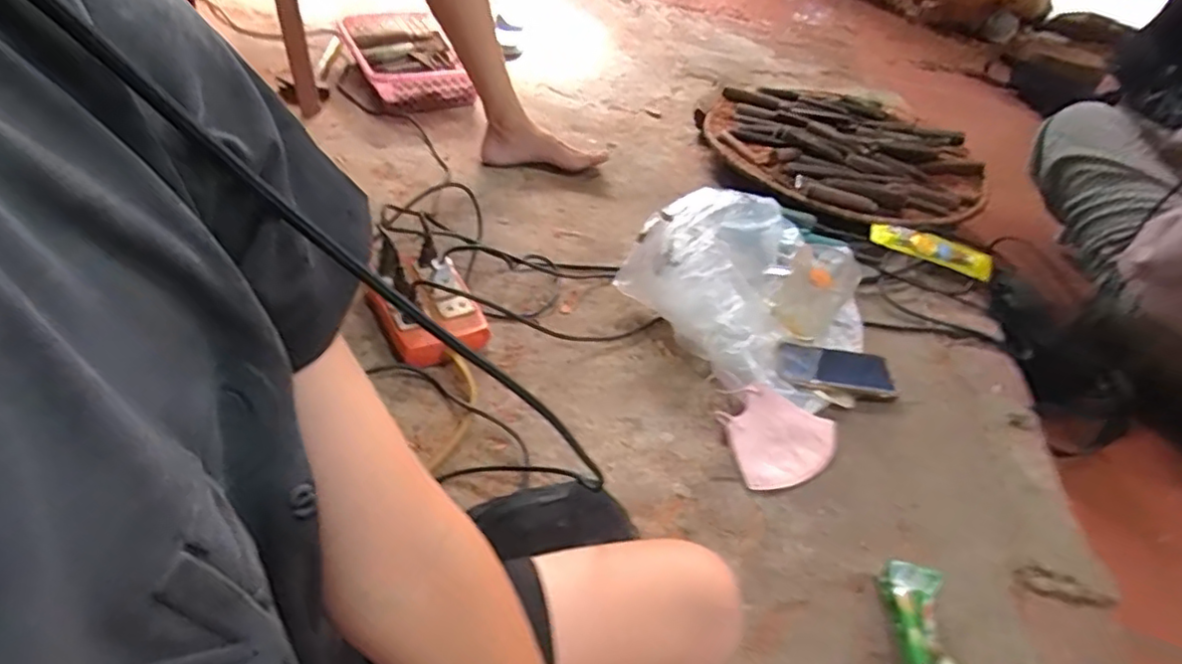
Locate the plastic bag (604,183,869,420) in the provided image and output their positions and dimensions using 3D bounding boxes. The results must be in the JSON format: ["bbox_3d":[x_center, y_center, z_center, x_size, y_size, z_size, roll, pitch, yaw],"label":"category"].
[{"bbox_3d":[0.229,-0.065,0.825,0.265,0.140,0.300,-25,55,-31],"label":"plastic bag"}]

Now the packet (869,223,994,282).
[{"bbox_3d":[0.521,-0.127,0.966,0.184,0.011,0.052,23,66,8],"label":"packet"}]

